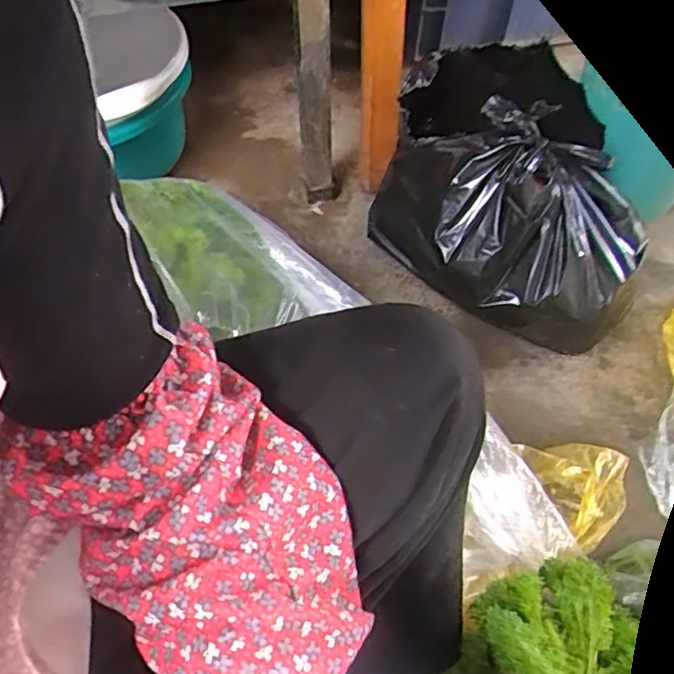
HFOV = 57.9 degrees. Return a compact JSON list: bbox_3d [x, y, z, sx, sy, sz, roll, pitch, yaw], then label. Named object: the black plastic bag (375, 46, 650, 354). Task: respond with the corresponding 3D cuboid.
[{"bbox_3d":[0.210,-0.173,0.745,0.220,0.232,0.354,-27,59,-18],"label":"black plastic bag"}]

